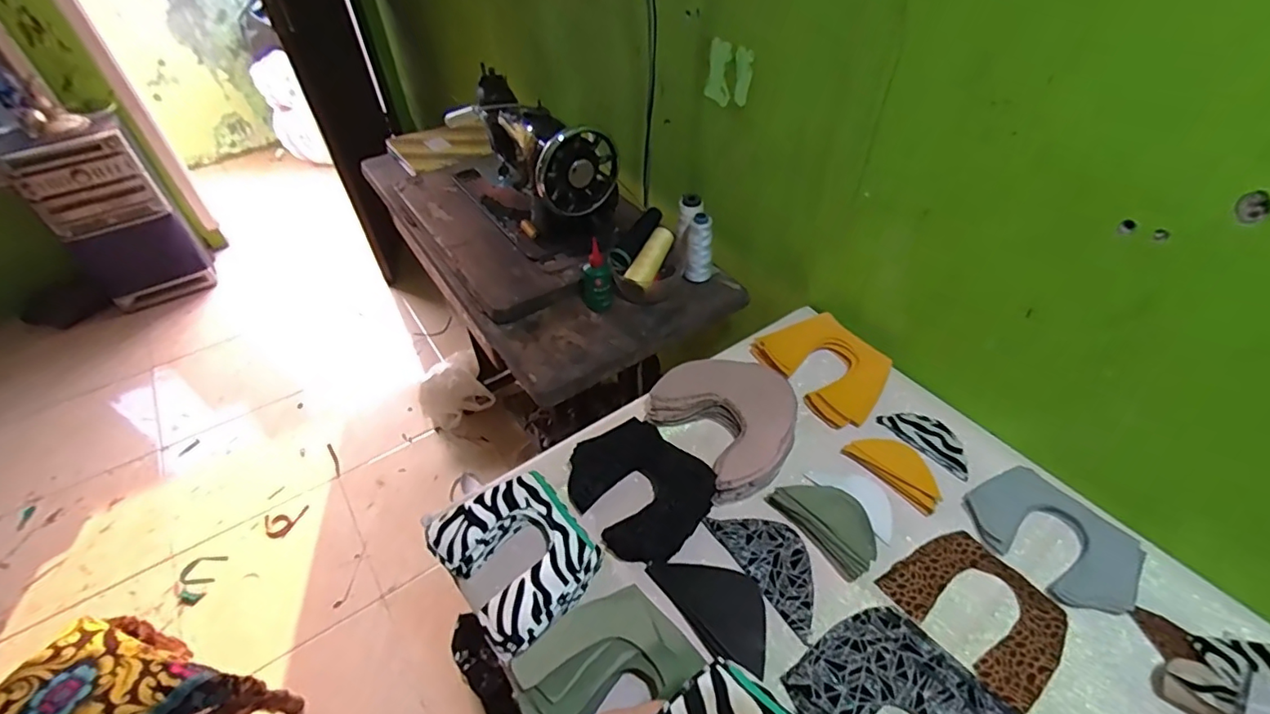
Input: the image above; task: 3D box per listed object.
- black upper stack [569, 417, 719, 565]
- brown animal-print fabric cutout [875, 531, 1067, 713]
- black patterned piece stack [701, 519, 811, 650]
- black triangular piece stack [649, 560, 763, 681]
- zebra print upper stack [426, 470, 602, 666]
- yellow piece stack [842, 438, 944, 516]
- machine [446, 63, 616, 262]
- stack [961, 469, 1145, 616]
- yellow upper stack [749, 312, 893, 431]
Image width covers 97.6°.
[{"bbox_3d":[0.003,0.149,0.638,0.158,0.028,0.135,31,56,28],"label":"black upper stack"},{"bbox_3d":[0.339,0.245,0.549,0.120,0.006,0.145,-31,53,-23],"label":"brown animal-print fabric cutout"},{"bbox_3d":[0.149,0.214,0.586,0.074,0.010,0.144,-26,51,-20],"label":"black patterned piece stack"},{"bbox_3d":[0.085,0.245,0.560,0.071,0.019,0.137,-31,53,-23],"label":"black triangular piece stack"},{"bbox_3d":[-0.121,0.205,0.579,0.130,0.034,0.156,-34,54,-26],"label":"zebra print upper stack"},{"bbox_3d":[0.310,0.129,0.652,0.059,0.009,0.109,-32,53,-24],"label":"yellow piece stack"},{"bbox_3d":[-0.202,-0.356,0.986,0.161,0.202,0.391,-29,51,-24],"label":"machine"},{"bbox_3d":[0.443,0.186,0.586,0.113,0.007,0.154,-29,52,-22],"label":"stack"},{"bbox_3d":[0.258,0.009,0.756,0.130,0.033,0.165,-33,54,-25],"label":"yellow upper stack"}]

